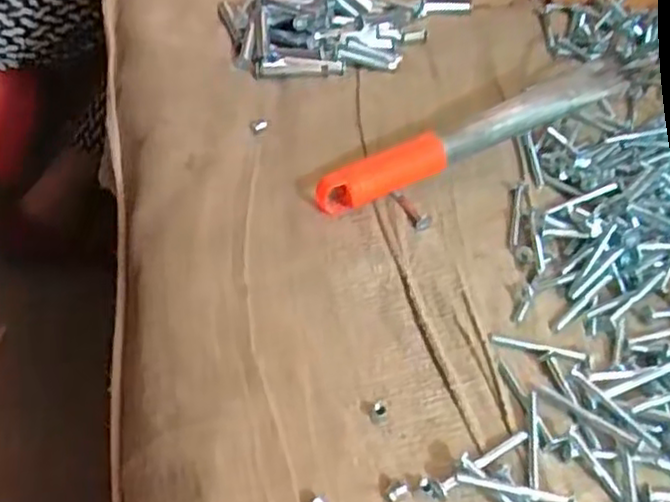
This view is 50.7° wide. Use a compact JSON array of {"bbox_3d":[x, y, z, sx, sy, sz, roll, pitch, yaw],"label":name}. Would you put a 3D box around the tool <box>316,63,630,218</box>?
[{"bbox_3d":[0.099,-0.077,0.478,0.240,0.040,0.026,-21,53,-21],"label":"tool"}]

